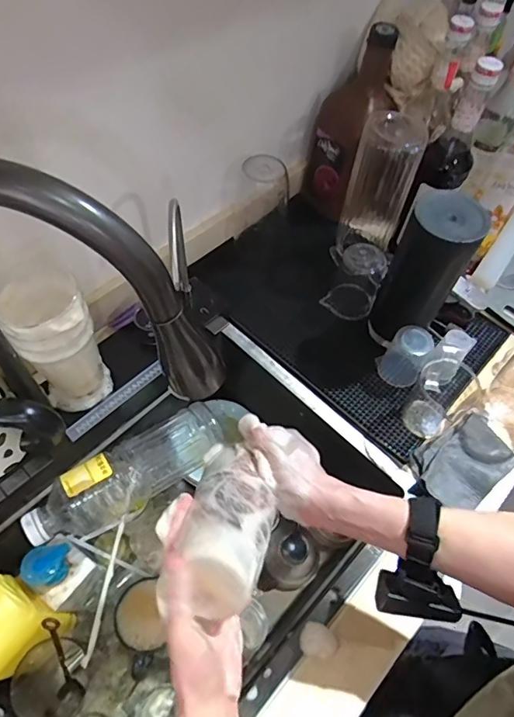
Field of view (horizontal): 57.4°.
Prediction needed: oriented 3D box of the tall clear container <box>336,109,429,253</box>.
[{"bbox_3d":[0.181,-0.250,0.703,0.089,0.219,0.075,17,59,7],"label":"tall clear container"}]

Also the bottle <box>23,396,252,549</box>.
[{"bbox_3d":[-0.149,0.143,0.598,0.275,0.088,0.076,-31,65,-21],"label":"bottle"}]

